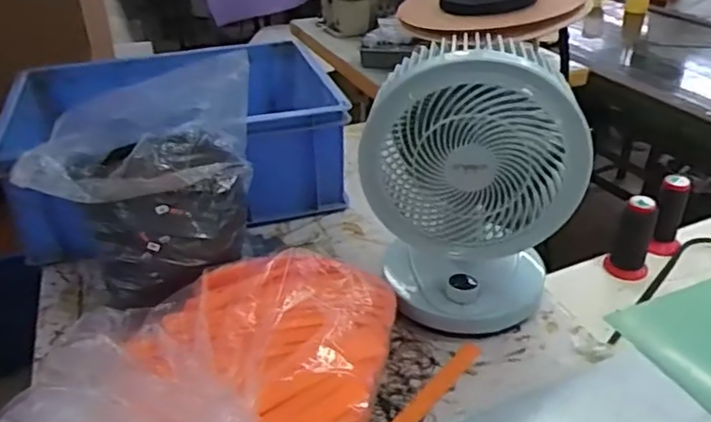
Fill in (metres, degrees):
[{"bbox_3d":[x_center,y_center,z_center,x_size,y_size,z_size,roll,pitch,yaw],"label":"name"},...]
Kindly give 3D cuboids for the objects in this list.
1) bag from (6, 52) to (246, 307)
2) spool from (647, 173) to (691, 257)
[{"bbox_3d":[-0.243,-0.025,0.750,0.259,0.260,0.111,-7,33,-7],"label":"bag"},{"bbox_3d":[0.469,0.008,0.929,0.045,0.123,0.047,15,36,25],"label":"spool"}]

